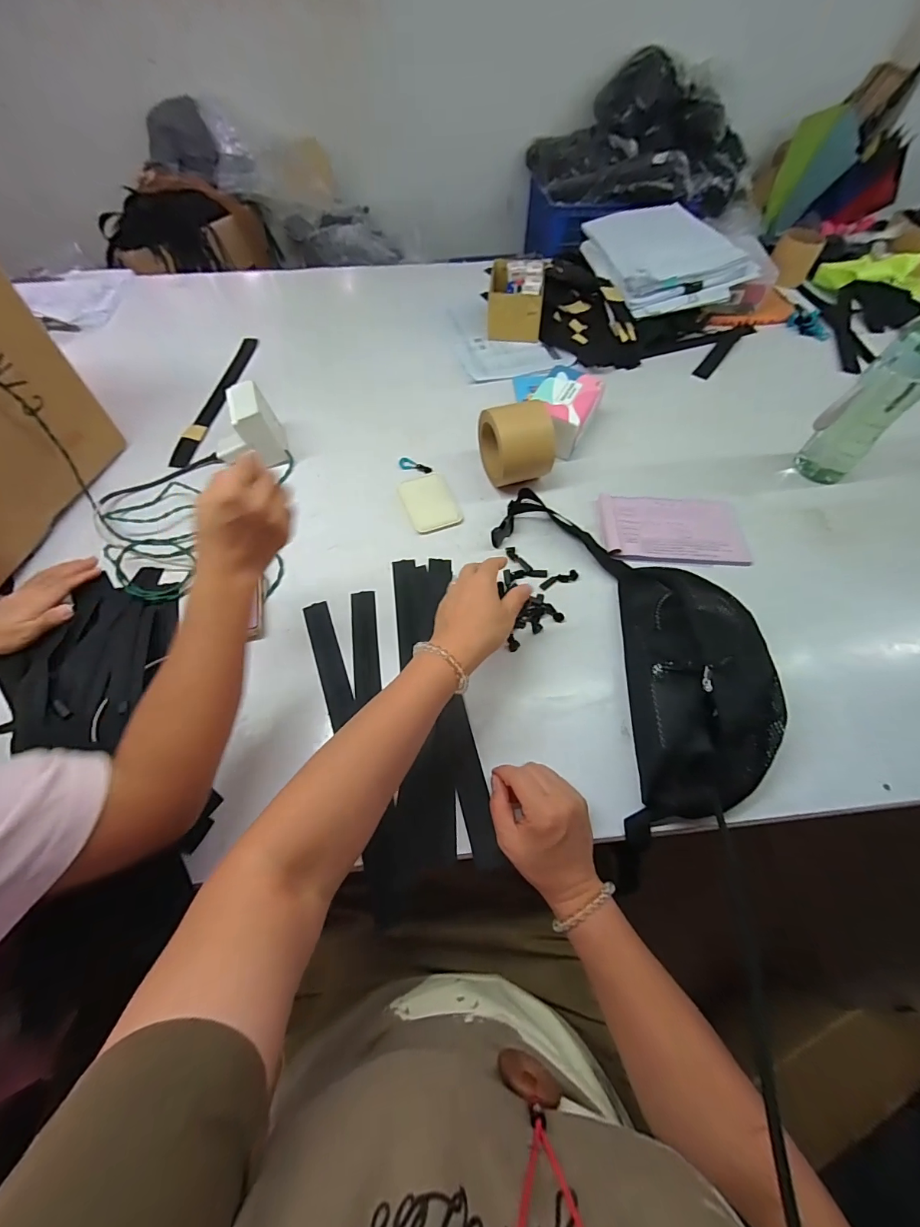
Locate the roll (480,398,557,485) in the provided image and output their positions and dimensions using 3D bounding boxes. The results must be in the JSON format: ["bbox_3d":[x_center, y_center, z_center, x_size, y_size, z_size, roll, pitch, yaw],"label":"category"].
[{"bbox_3d":[0.081,-0.246,0.635,0.086,0.110,0.102,-11,61,-7],"label":"roll"}]

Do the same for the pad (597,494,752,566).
[{"bbox_3d":[0.296,-0.118,0.613,0.192,0.015,0.104,4,60,2],"label":"pad"}]

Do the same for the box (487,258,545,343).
[{"bbox_3d":[0.106,-0.605,0.856,0.101,0.088,0.142,5,60,3],"label":"box"}]

